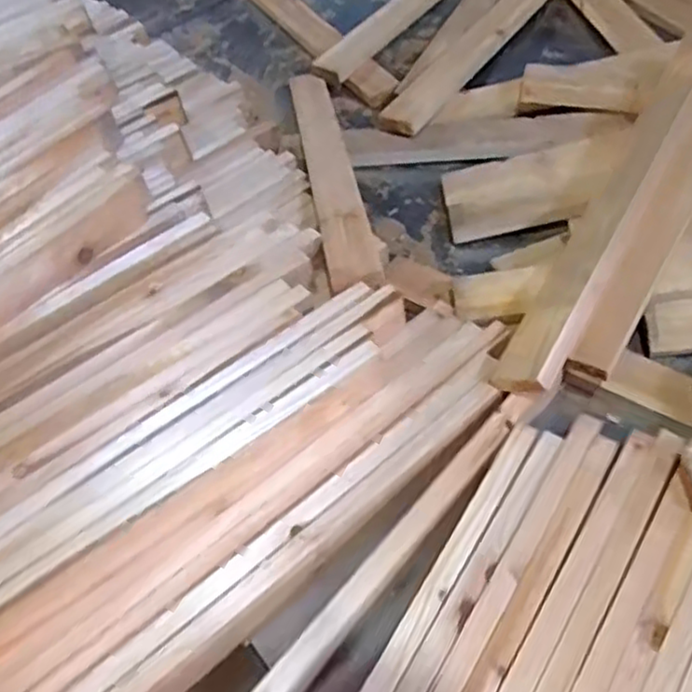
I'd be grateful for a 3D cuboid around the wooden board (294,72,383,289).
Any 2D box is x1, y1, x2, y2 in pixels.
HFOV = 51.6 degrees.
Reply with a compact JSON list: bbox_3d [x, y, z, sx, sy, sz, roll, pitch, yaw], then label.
[{"bbox_3d":[-0.021,-0.214,0.832,0.050,0.013,0.481,-9,42,-2],"label":"wooden board"}]

